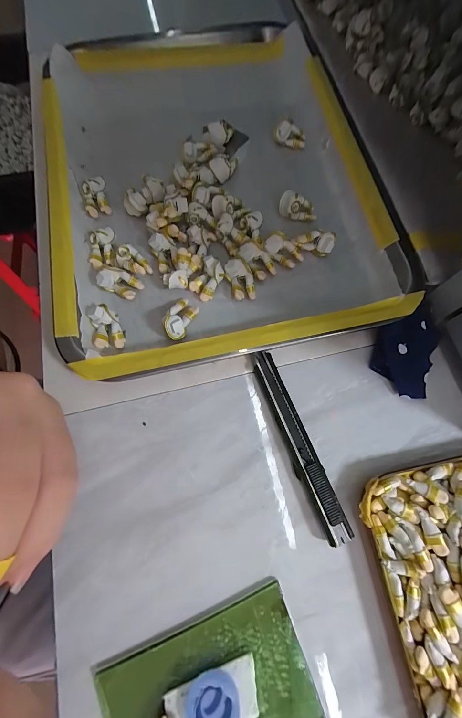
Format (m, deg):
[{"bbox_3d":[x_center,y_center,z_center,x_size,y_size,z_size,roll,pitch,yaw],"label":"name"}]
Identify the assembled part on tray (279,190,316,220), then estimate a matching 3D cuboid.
[{"bbox_3d":[0.055,-0.125,0.230,0.031,0.017,0.012,11,73,2],"label":"assembled part on tray"}]

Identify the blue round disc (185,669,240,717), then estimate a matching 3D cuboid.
[{"bbox_3d":[-0.009,0.174,0.141,0.026,0.008,0.027,0,73,-1],"label":"blue round disc"}]

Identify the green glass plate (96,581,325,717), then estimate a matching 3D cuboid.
[{"bbox_3d":[-0.009,0.177,0.146,0.103,0.006,0.067,-21,74,-8],"label":"green glass plate"}]

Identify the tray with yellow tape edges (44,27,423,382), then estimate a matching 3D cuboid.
[{"bbox_3d":[-0.022,-0.165,0.239,0.249,0.023,0.328,-11,73,-5],"label":"tray with yellow tape edges"}]

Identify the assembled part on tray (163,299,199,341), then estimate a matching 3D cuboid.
[{"bbox_3d":[-0.036,-0.029,0.201,0.016,0.016,0.030,23,74,6],"label":"assembled part on tray"}]

